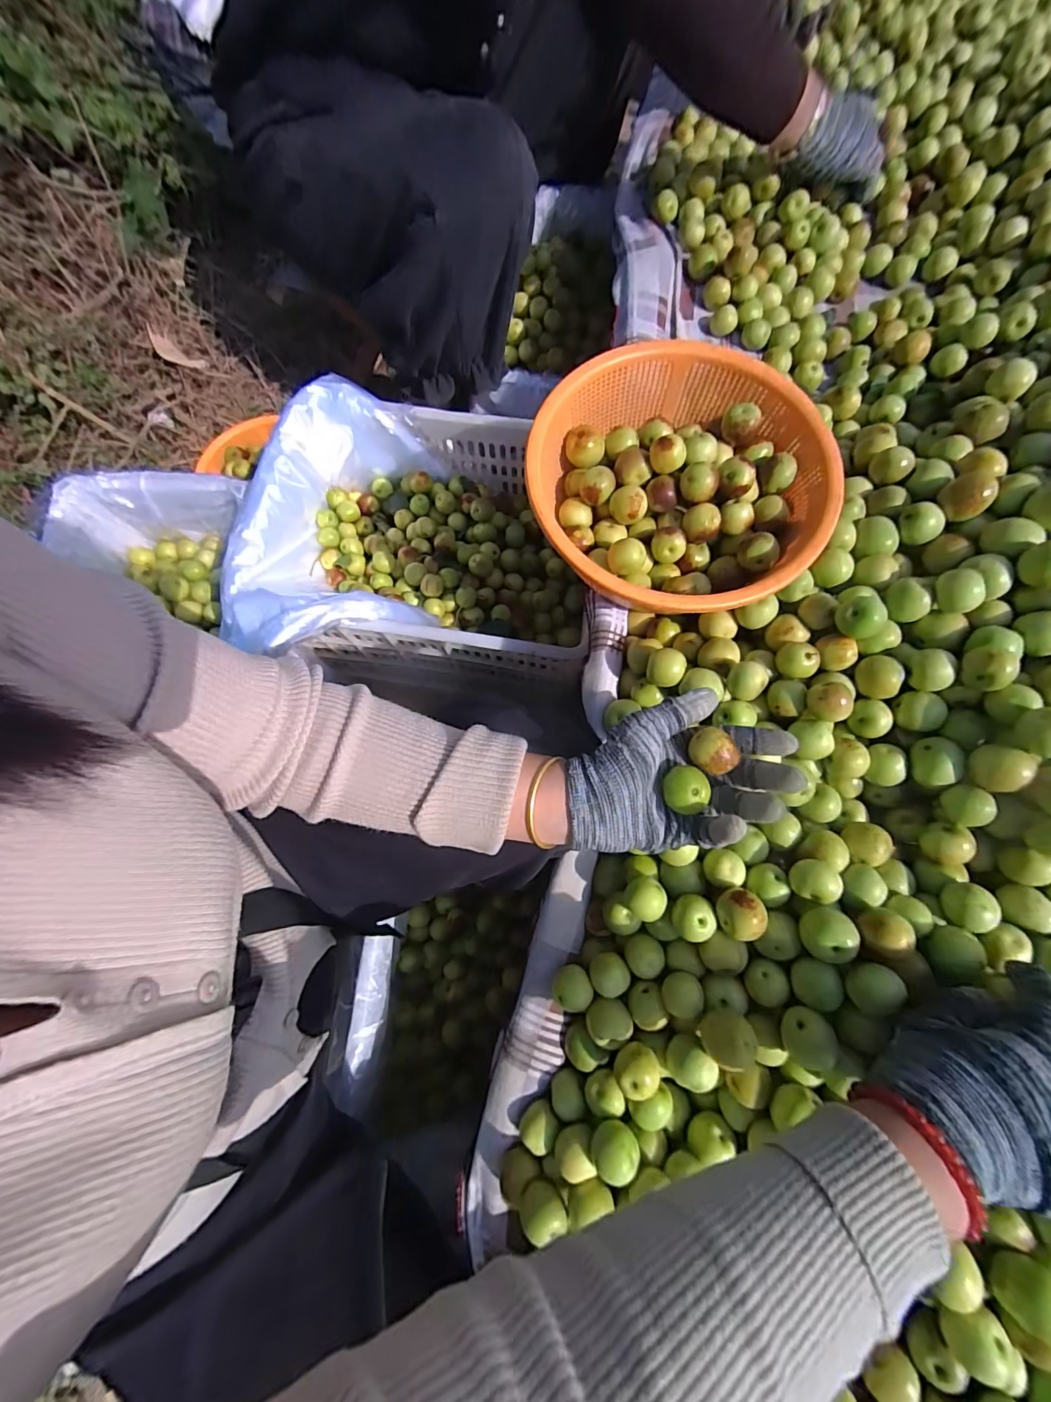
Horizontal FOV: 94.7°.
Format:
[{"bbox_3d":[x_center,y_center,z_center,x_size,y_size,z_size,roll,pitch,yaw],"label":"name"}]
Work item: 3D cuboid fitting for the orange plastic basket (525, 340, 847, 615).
[{"bbox_3d":[0.138,-0.201,0.449,0.256,0.083,0.275,6,76,3],"label":"orange plastic basket"}]

